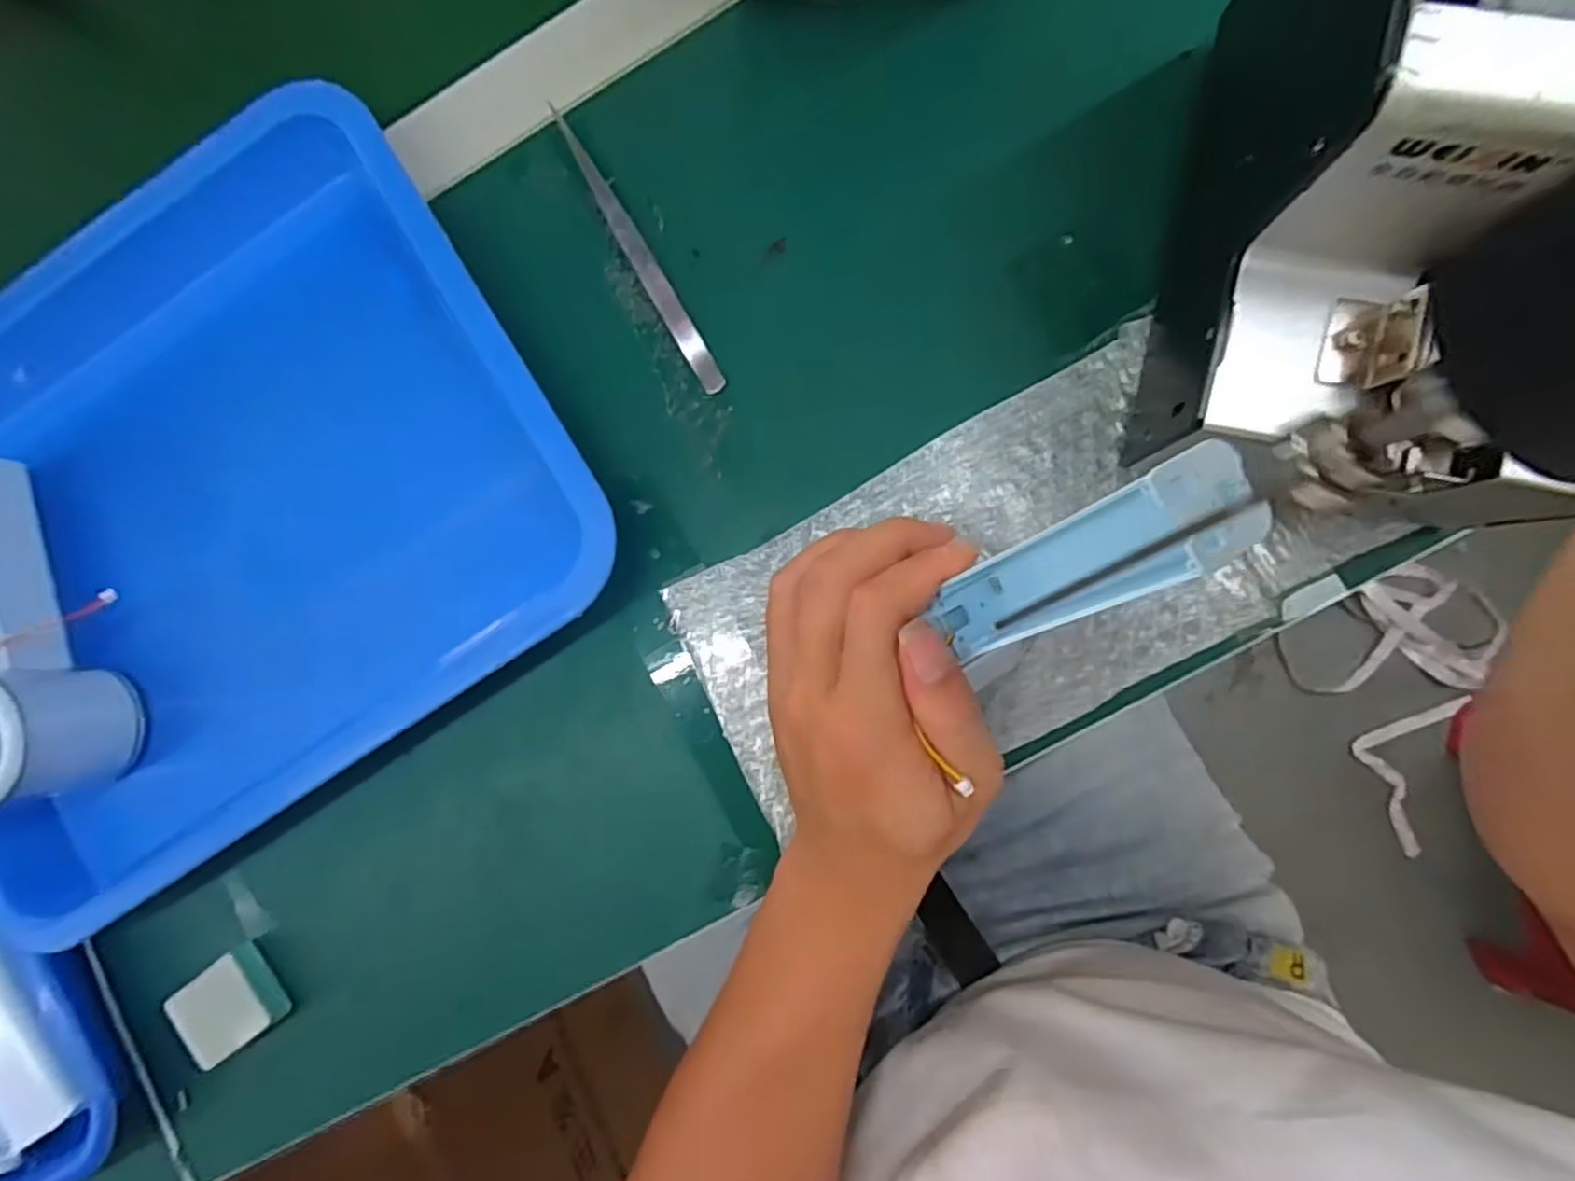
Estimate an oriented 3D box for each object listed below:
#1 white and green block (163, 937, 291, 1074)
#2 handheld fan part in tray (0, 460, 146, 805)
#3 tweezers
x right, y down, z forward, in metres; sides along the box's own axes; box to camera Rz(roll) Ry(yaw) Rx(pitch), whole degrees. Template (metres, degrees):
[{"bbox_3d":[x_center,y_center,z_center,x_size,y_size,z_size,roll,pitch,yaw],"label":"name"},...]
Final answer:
[{"bbox_3d":[-0.251,0.186,0.335,0.043,0.015,0.038,-36,84,4],"label":"white and green block"},{"bbox_3d":[-0.341,0.018,0.325,0.051,0.058,0.148,-22,85,6],"label":"handheld fan part in tray"},{"bbox_3d":[-0.065,-0.146,0.327,0.011,0.012,0.137,-31,84,5],"label":"tweezers"}]

